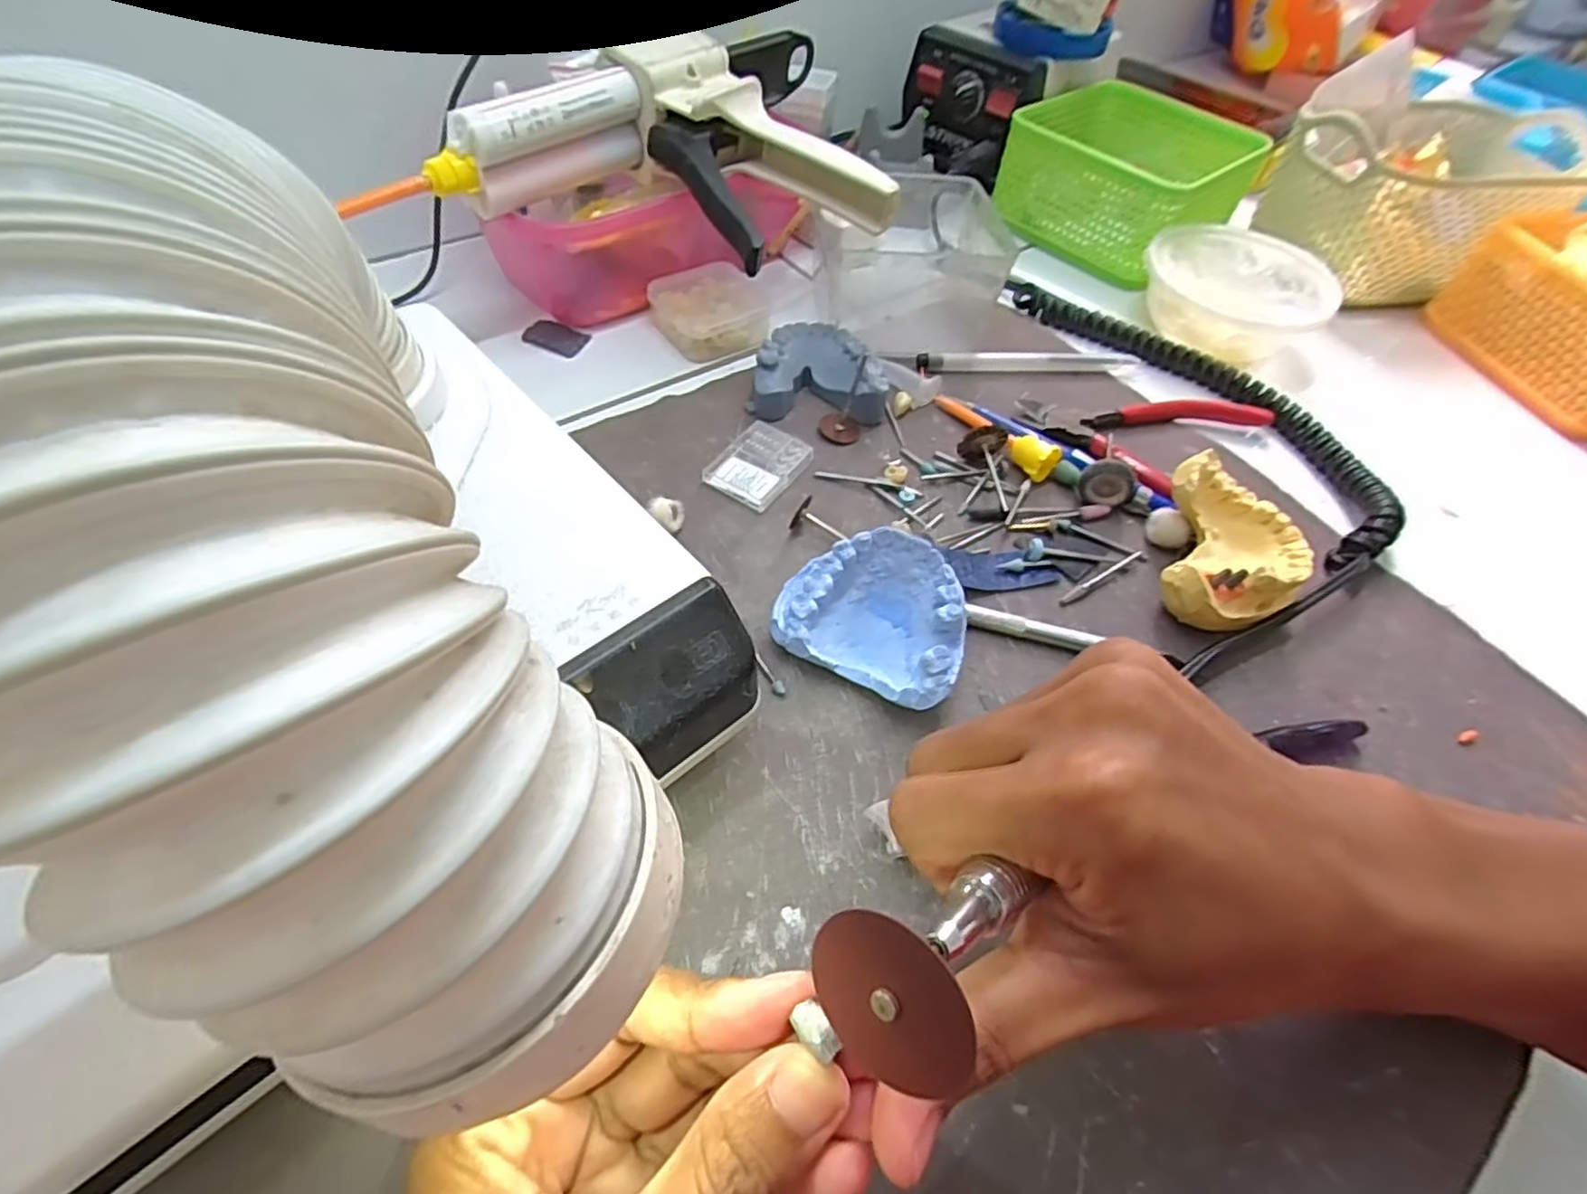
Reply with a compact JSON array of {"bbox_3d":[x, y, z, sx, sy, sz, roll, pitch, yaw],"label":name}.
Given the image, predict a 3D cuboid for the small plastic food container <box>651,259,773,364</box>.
[{"bbox_3d":[-0.047,-0.162,0.398,0.061,0.017,0.063,-19,58,-17],"label":"small plastic food container"}]

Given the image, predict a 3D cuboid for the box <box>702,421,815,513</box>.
[{"bbox_3d":[-0.016,-0.062,0.332,0.035,0.007,0.045,31,58,17],"label":"box"}]

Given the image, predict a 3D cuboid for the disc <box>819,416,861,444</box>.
[{"bbox_3d":[0.023,-0.082,0.353,0.021,0.005,0.017,12,68,-3],"label":"disc"}]

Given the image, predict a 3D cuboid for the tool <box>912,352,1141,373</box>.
[{"bbox_3d":[0.132,-0.133,0.395,0.125,0.008,0.010,-1,54,-5],"label":"tool"}]

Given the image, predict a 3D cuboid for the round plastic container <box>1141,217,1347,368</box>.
[{"bbox_3d":[0.255,-0.177,0.417,0.098,0.038,0.097,25,57,14],"label":"round plastic container"}]

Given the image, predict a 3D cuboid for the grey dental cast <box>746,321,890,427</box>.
[{"bbox_3d":[0.014,-0.115,0.363,0.065,0.022,0.055,5,54,0],"label":"grey dental cast"}]

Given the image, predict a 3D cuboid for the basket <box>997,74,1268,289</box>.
[{"bbox_3d":[0.225,-0.287,0.484,0.134,0.055,0.128,-36,64,-26],"label":"basket"}]

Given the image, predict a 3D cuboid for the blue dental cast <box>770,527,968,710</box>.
[{"bbox_3d":[0.029,0.006,0.268,0.066,0.035,0.052,26,57,14],"label":"blue dental cast"}]

